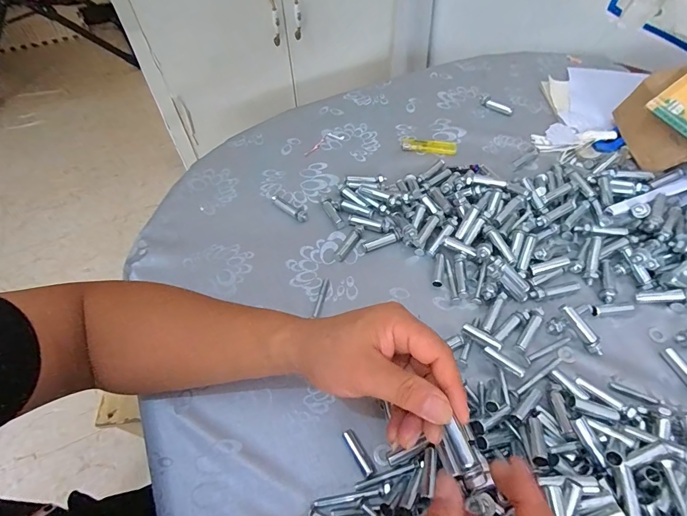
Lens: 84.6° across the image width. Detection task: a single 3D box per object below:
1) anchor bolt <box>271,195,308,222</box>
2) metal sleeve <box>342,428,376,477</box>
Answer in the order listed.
[{"bbox_3d":[-0.069,-0.063,0.481,0.057,0.012,0.012,33,63,22],"label":"anchor bolt"},{"bbox_3d":[0.013,0.164,0.318,0.010,0.008,0.038,-28,59,-16],"label":"metal sleeve"}]

